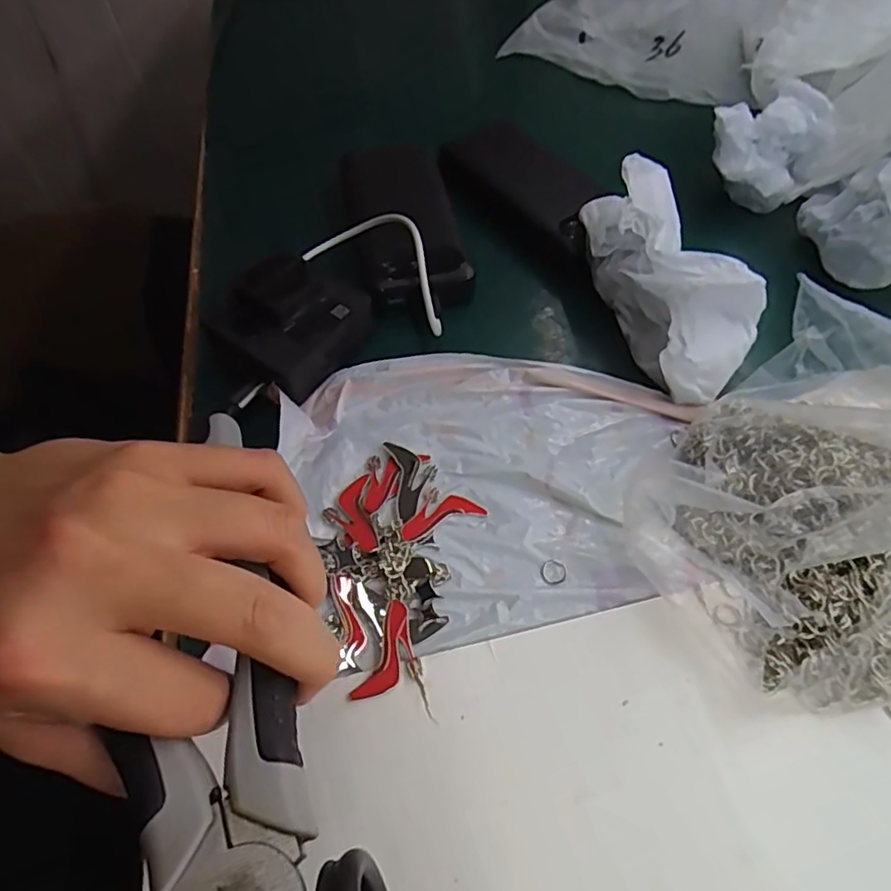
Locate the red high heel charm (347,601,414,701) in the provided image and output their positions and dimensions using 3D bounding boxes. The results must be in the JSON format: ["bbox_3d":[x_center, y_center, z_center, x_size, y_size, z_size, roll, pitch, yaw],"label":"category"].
[{"bbox_3d":[-0.026,0.096,0.271,0.019,0.005,0.046,18,59,11],"label":"red high heel charm"}]

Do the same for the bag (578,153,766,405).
[{"bbox_3d":[0.136,-0.102,0.354,0.066,0.069,0.146,-14,59,-9],"label":"bag"}]

